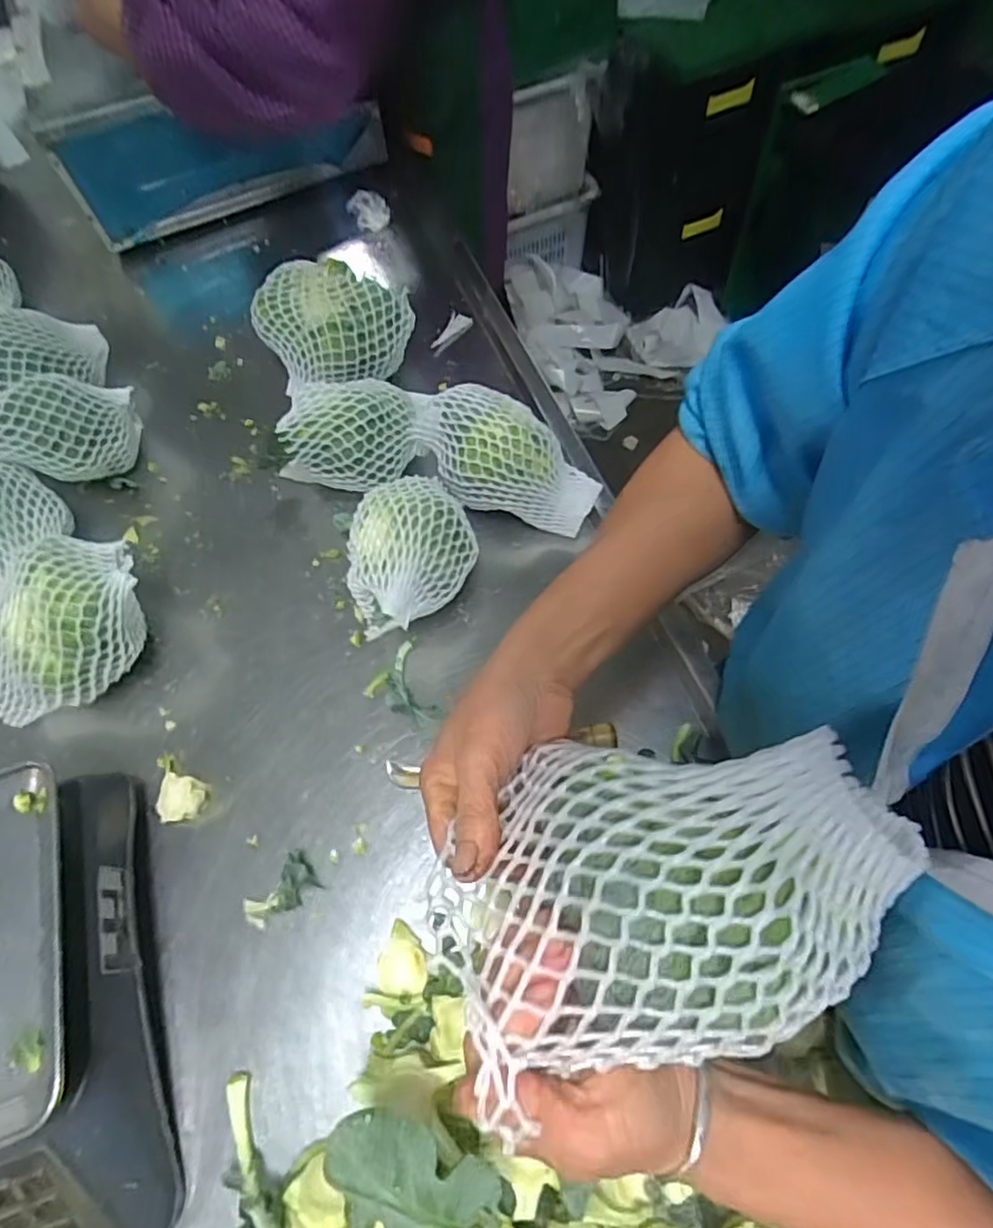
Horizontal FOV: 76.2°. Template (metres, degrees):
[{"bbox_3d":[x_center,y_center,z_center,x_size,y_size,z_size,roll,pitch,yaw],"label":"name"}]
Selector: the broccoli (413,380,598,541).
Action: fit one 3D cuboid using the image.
[{"bbox_3d":[0.001,-0.170,0.644,0.206,0.105,0.101,13,65,10],"label":"broccoli"}]

